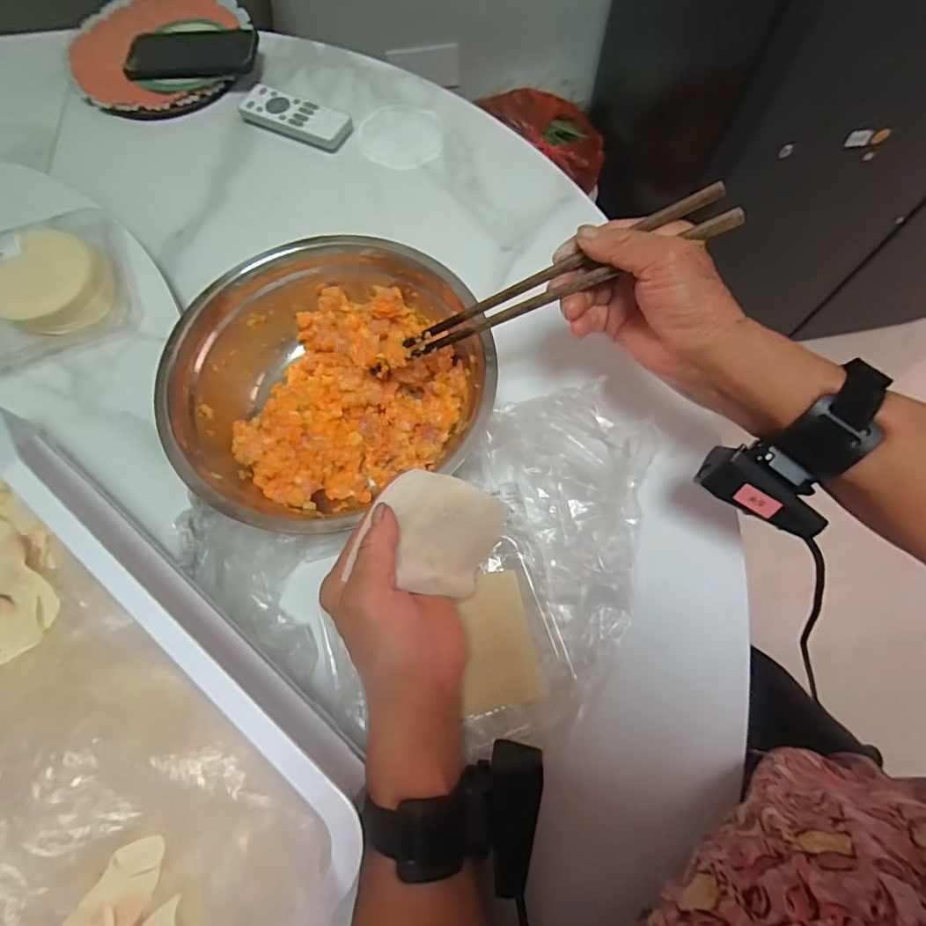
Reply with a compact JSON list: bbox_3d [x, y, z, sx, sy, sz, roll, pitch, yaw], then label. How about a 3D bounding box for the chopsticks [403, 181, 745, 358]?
[{"bbox_3d":[0.058,-0.112,0.324,0.212,0.009,0.028,-21,68,20],"label":"chopsticks"}]

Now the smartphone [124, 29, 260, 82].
[{"bbox_3d":[-0.291,-0.443,0.552,0.134,0.011,0.085,-10,65,-6],"label":"smartphone"}]

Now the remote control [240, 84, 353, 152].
[{"bbox_3d":[-0.176,-0.360,0.536,0.116,0.015,0.047,24,71,9],"label":"remote control"}]

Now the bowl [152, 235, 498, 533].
[{"bbox_3d":[-0.097,-0.060,0.388,0.231,0.063,0.218,0,69,0],"label":"bowl"}]

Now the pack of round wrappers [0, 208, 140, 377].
[{"bbox_3d":[-0.343,-0.141,0.414,0.139,0.039,0.114,-21,70,-7],"label":"pack of round wrappers"}]

